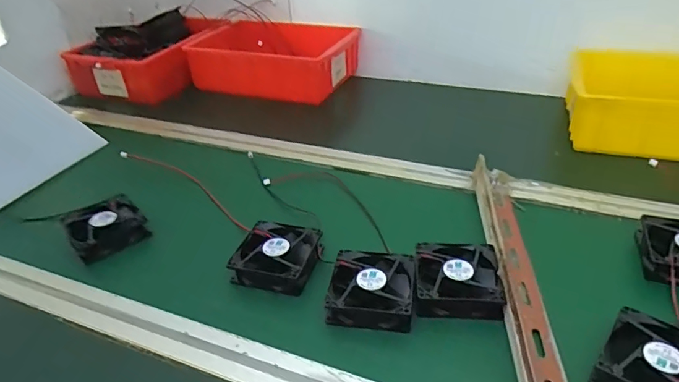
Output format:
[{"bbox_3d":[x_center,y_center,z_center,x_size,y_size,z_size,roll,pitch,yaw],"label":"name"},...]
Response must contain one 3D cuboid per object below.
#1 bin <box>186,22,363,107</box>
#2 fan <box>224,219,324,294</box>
[{"bbox_3d":[-0.131,-0.255,0.953,0.292,0.097,0.185,9,35,20],"label":"bin"},{"bbox_3d":[-0.066,0.068,0.516,0.084,0.026,0.082,4,34,14],"label":"fan"}]

